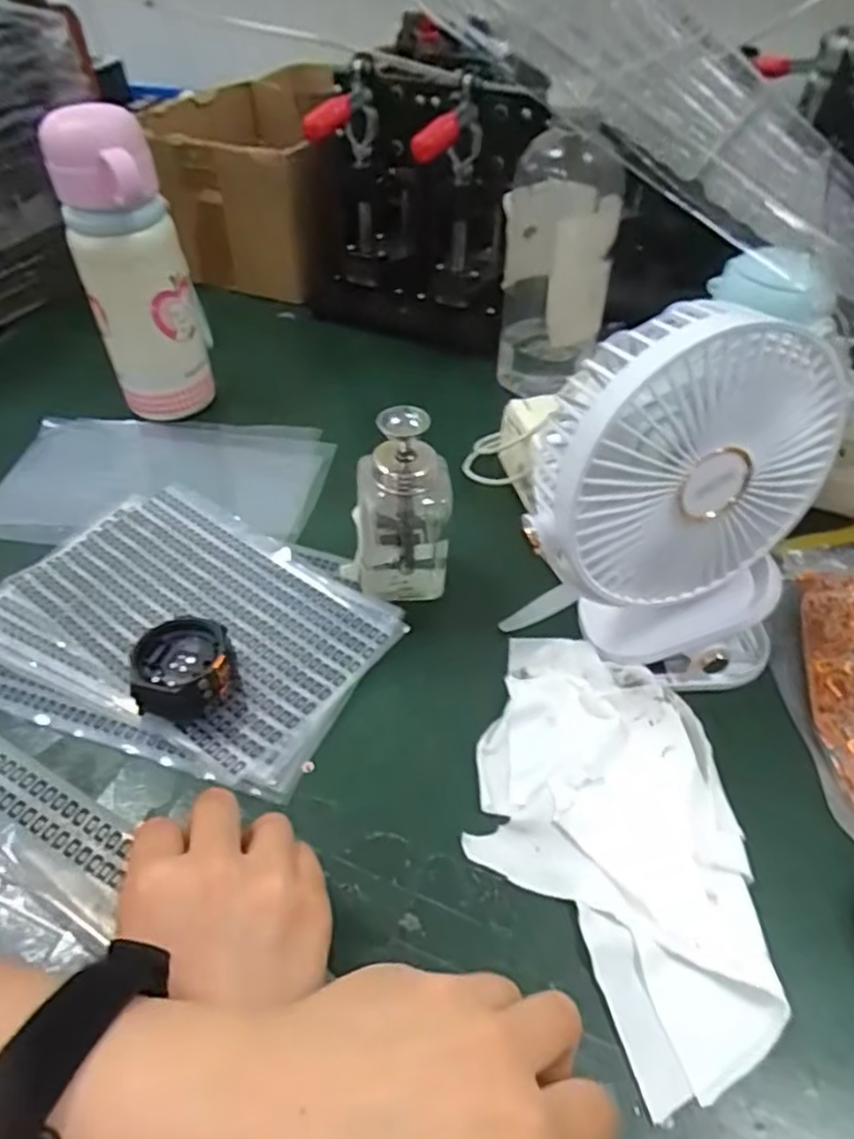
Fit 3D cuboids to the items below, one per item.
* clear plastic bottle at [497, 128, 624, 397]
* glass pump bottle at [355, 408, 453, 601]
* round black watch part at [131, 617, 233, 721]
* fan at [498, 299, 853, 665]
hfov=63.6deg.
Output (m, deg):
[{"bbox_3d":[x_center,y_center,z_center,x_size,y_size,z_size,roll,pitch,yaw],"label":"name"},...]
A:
[{"bbox_3d":[0.107,-0.251,0.576,0.087,0.199,0.085,10,46,8],"label":"clear plastic bottle"},{"bbox_3d":[-0.014,-0.037,0.410,0.055,0.114,0.045,-4,46,-6],"label":"glass pump bottle"},{"bbox_3d":[-0.132,0.055,0.374,0.049,0.031,0.052,-11,47,-12],"label":"round black watch part"},{"bbox_3d":[0.126,-0.032,0.353,0.151,0.194,0.072,1,45,0],"label":"fan"}]

